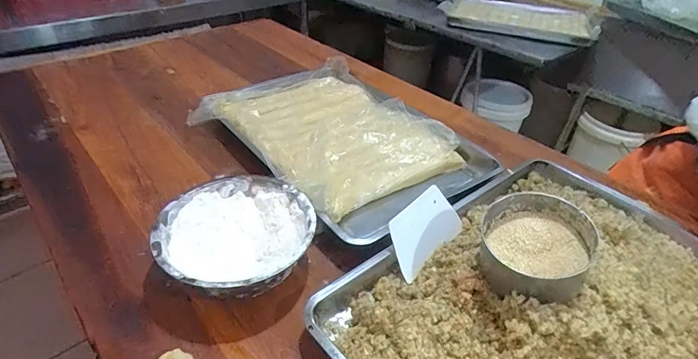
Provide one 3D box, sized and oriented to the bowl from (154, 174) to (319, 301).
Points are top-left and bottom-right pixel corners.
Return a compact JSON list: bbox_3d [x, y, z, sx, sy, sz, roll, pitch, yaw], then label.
[{"bbox_3d":[-0.168,0.088,0.609,0.217,0.078,0.218,4,39,-4],"label":"bowl"}]

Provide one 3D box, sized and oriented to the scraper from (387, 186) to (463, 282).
[{"bbox_3d":[0.117,0.078,0.630,0.137,0.092,0.006,-36,12,-28],"label":"scraper"}]

